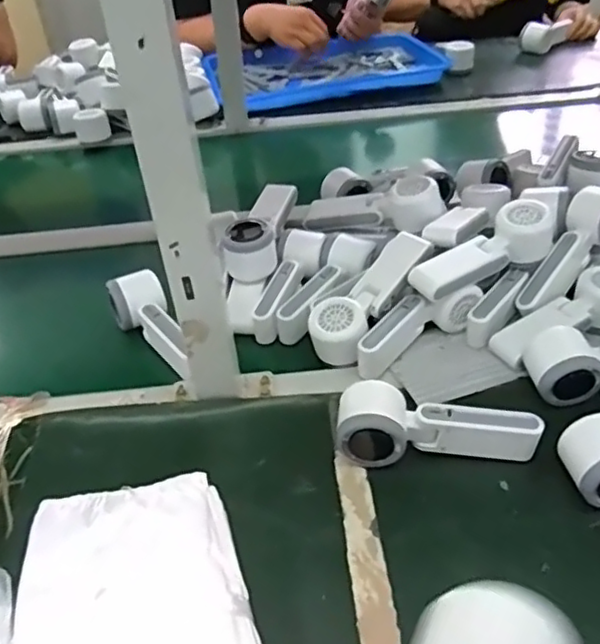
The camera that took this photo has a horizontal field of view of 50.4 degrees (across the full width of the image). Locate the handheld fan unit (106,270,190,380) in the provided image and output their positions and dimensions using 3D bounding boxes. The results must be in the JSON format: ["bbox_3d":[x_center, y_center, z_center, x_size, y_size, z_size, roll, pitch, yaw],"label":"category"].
[{"bbox_3d":[-0.155,-0.001,0.685,0.055,0.058,0.142,-31,67,-27],"label":"handheld fan unit"}]

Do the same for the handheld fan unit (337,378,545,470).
[{"bbox_3d":[0.115,0.086,0.552,0.163,0.052,0.062,-5,40,0],"label":"handheld fan unit"}]

